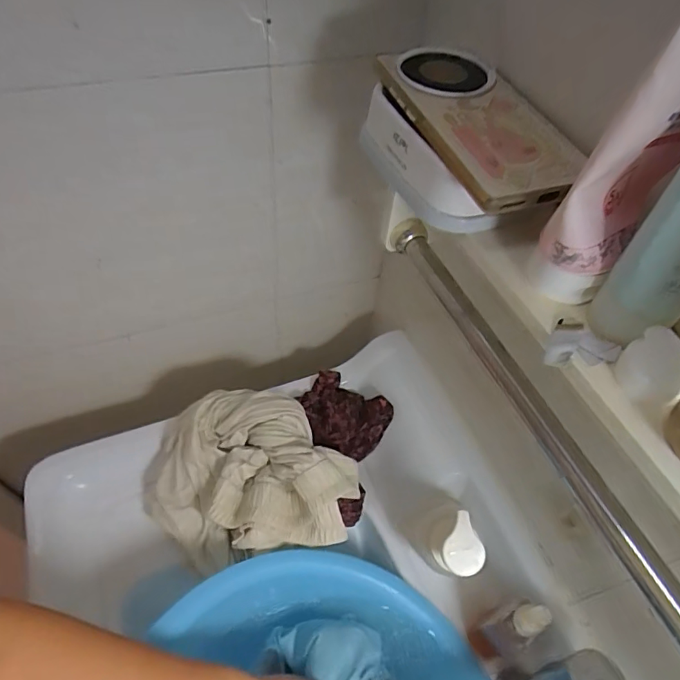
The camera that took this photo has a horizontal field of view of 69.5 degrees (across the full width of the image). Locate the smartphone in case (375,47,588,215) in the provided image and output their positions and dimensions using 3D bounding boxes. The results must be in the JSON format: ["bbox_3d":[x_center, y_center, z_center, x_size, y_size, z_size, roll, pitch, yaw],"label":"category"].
[{"bbox_3d":[0.083,-0.137,0.303,0.075,0.014,0.162,-13,55,-14],"label":"smartphone in case"}]

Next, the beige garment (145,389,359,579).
[{"bbox_3d":[-0.104,0.148,0.535,0.238,0.098,0.172,32,56,18],"label":"beige garment"}]

